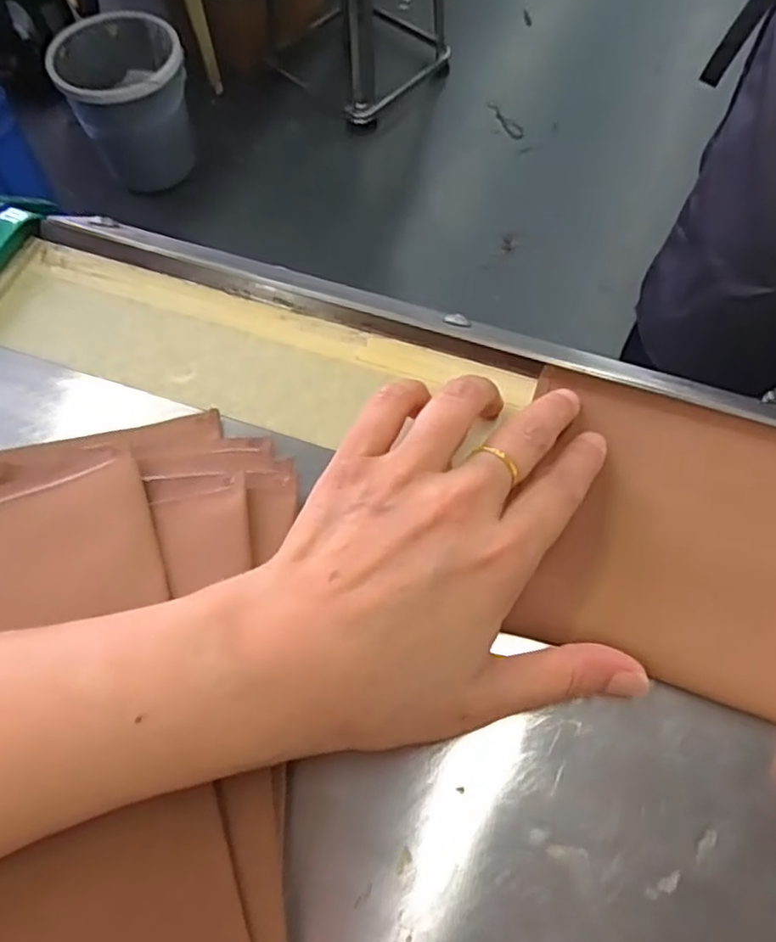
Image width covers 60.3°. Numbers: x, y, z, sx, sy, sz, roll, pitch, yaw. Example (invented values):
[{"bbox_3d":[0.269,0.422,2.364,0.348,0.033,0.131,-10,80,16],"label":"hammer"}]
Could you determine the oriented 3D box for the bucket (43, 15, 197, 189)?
[{"bbox_3d":[-0.563,-0.811,1.478,0.261,0.237,0.292,-24,66,-11],"label":"bucket"}]

